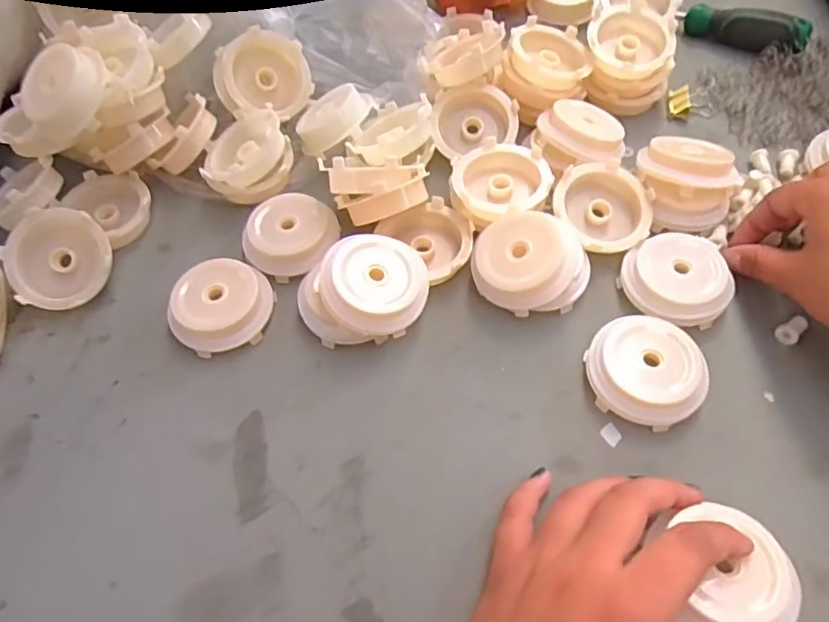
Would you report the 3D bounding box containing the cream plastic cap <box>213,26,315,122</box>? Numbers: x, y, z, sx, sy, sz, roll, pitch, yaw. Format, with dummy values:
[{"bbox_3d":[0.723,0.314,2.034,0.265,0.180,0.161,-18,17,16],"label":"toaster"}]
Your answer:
[{"bbox_3d":[-0.103,-0.160,0.405,0.063,0.055,0.012,-3,10,-29],"label":"cream plastic cap"}]

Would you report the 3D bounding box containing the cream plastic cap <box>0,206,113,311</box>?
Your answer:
[{"bbox_3d":[-0.207,-0.030,0.346,0.057,0.017,0.056,9,83,-13],"label":"cream plastic cap"}]

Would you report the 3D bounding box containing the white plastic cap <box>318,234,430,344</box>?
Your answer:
[{"bbox_3d":[-0.022,-0.014,0.325,0.059,0.020,0.055,5,69,-13],"label":"white plastic cap"}]

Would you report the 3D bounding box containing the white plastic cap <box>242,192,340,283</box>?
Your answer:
[{"bbox_3d":[-0.077,-0.047,0.362,0.049,0.022,0.052,-1,58,2],"label":"white plastic cap"}]

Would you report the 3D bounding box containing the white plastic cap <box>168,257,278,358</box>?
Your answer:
[{"bbox_3d":[-0.110,-0.002,0.337,0.050,0.024,0.050,-1,58,2],"label":"white plastic cap"}]

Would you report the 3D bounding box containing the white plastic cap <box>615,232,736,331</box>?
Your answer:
[{"bbox_3d":[0.149,-0.018,0.333,0.056,0.015,0.056,0,73,0],"label":"white plastic cap"}]

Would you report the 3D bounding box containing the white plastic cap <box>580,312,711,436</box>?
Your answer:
[{"bbox_3d":[0.118,0.030,0.305,0.056,0.023,0.051,-1,58,2],"label":"white plastic cap"}]

